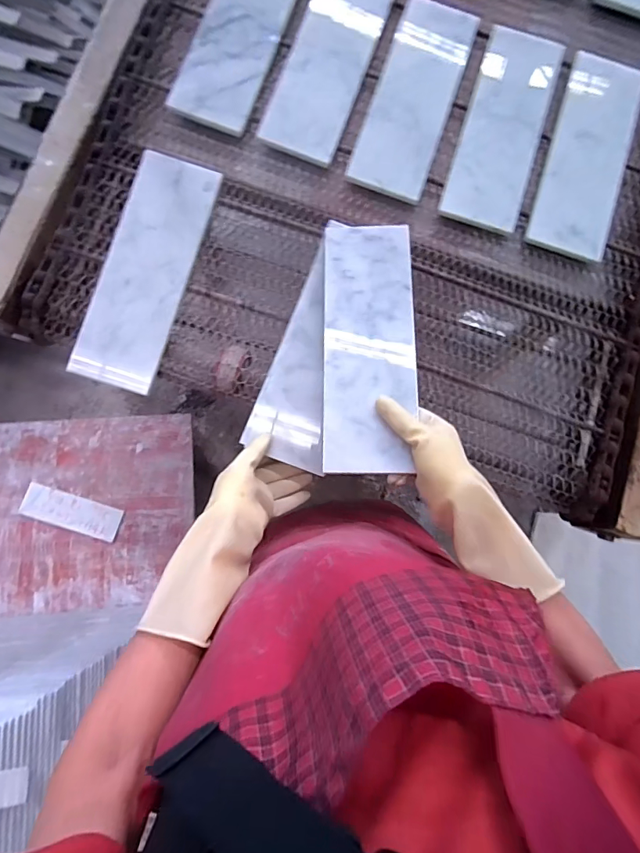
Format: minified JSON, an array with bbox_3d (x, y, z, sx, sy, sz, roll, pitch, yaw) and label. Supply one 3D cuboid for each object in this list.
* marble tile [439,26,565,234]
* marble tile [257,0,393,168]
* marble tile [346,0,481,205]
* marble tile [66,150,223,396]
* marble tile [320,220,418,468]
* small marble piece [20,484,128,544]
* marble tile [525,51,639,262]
[{"bbox_3d":[0.267,-0.430,0.634,0.113,0.016,0.328,17,80,1],"label":"marble tile"},{"bbox_3d":[0.014,-0.531,0.637,0.111,0.013,0.332,18,78,-2],"label":"marble tile"},{"bbox_3d":[0.138,-0.480,0.636,0.110,0.010,0.324,18,80,1],"label":"marble tile"},{"bbox_3d":[-0.227,-0.207,0.577,0.110,0.011,0.314,17,84,-1],"label":"marble tile"},{"bbox_3d":[0.057,-0.102,0.512,0.103,0.008,0.310,-1,74,5],"label":"marble tile"},{"bbox_3d":[-0.612,0.210,1.080,0.243,0.021,0.082,16,80,1],"label":"small marble piece"},{"bbox_3d":[0.395,-0.401,0.642,0.116,0.018,0.333,19,80,1],"label":"marble tile"}]

